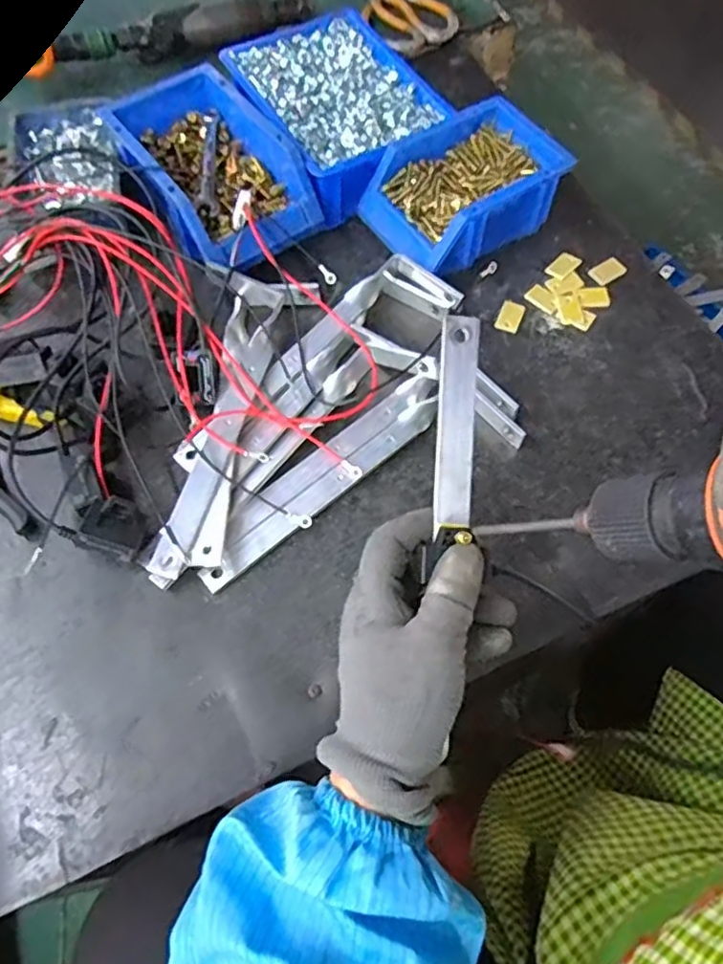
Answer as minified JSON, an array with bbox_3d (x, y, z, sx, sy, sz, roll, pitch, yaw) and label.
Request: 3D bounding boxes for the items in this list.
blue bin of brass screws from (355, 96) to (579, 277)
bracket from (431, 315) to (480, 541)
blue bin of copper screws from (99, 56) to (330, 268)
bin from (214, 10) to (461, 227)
[{"bbox_3d":[0.088,-0.249,0.559,0.153,0.068,0.118,-29,68,-13],"label":"blue bin of brass screws"},{"bbox_3d":[0.052,-0.034,0.356,0.022,0.005,0.115,3,92,2],"label":"bracket"},{"bbox_3d":[-0.129,-0.268,0.563,0.119,0.072,0.205,-35,69,-15],"label":"blue bin of copper screws"},{"bbox_3d":[-0.024,-0.350,0.609,0.152,0.061,0.204,-31,68,-13],"label":"bin"}]

